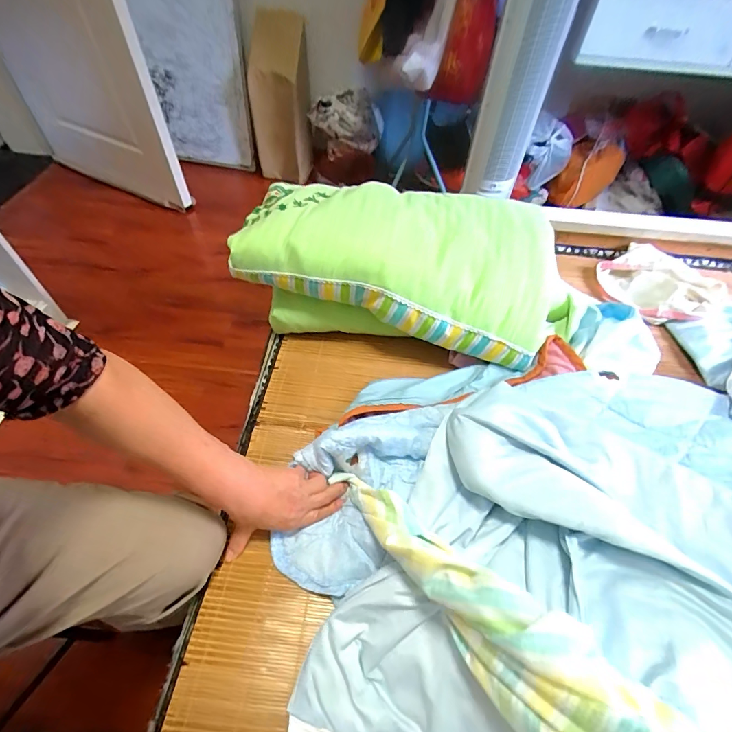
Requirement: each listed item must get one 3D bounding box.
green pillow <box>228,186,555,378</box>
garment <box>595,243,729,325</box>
[{"bbox_3d":[0.056,-0.177,0.694,0.523,0.185,0.278,13,55,7],"label":"green pillow"},{"bbox_3d":[0.578,-0.162,0.787,0.168,0.060,0.212,-21,58,-17],"label":"garment"}]

